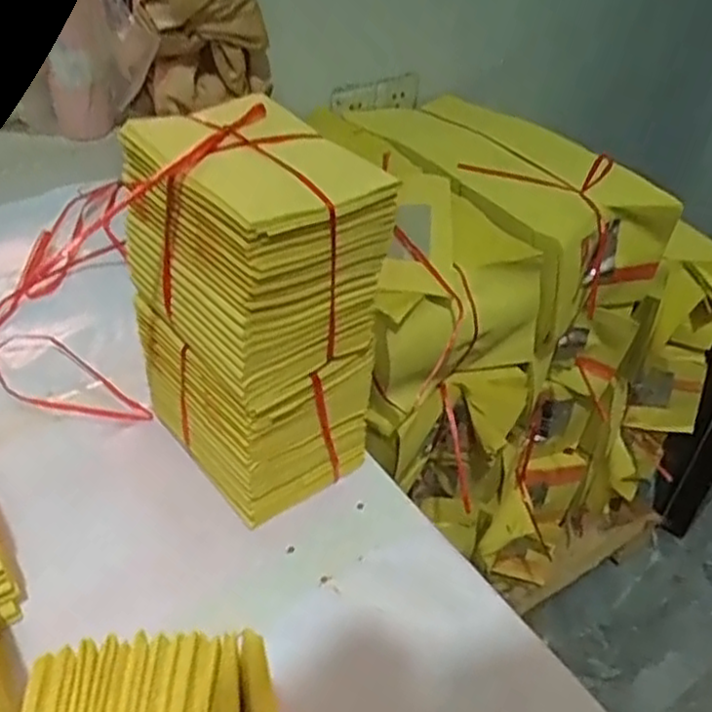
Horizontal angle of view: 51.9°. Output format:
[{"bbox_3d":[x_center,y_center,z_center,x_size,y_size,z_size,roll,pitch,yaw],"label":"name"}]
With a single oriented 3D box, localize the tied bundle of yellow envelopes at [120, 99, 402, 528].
[{"bbox_3d":[-0.075,-0.028,0.559,0.127,0.275,0.150,-27,49,-30],"label":"tied bundle of yellow envelopes"}]

